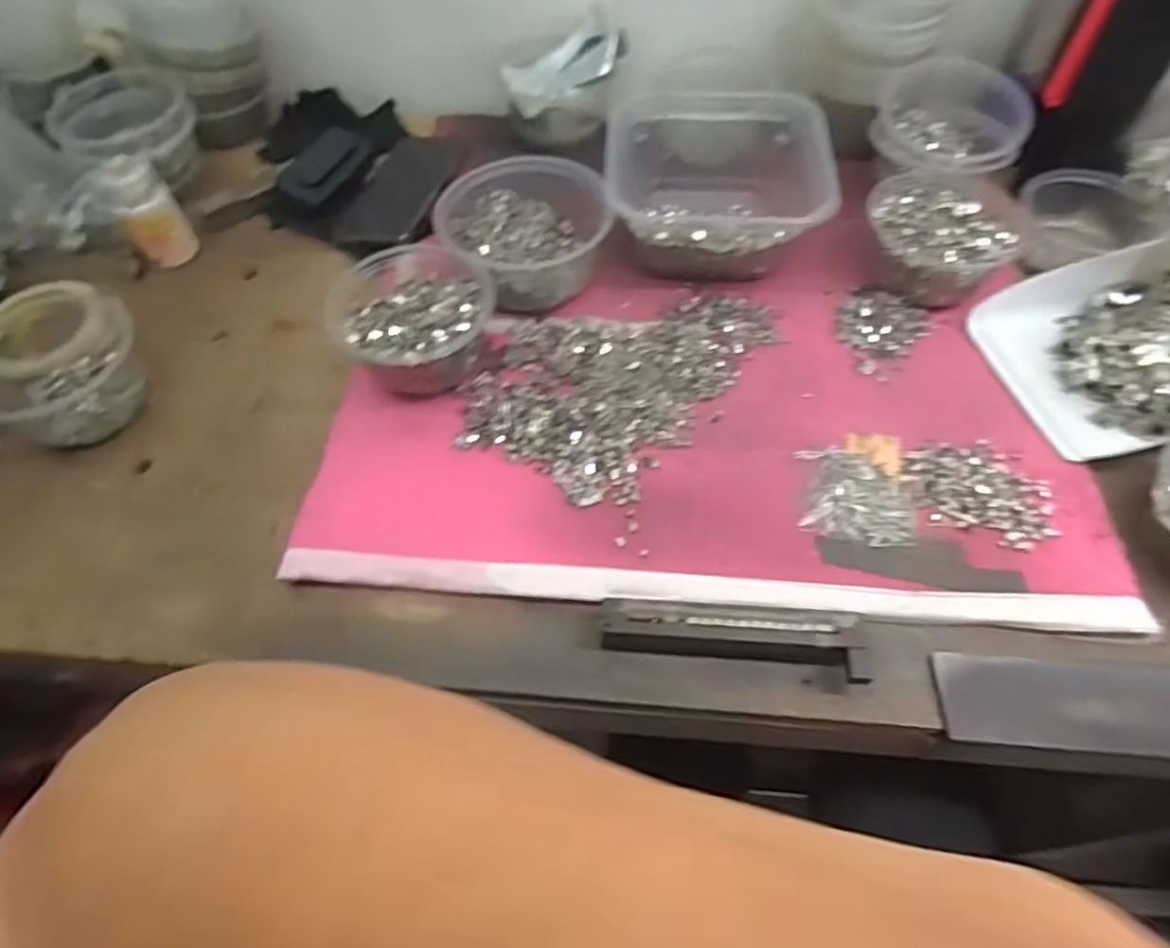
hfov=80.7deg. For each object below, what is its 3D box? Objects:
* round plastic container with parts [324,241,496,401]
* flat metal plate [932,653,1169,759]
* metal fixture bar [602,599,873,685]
[{"bbox_3d":[-0.126,-0.116,0.509,0.113,0.053,0.111,-1,56,1],"label":"round plastic container with parts"},{"bbox_3d":[0.324,0.132,0.385,0.241,0.010,0.049,2,65,6],"label":"flat metal plate"},{"bbox_3d":[0.085,0.095,0.400,0.147,0.028,0.035,5,56,5],"label":"metal fixture bar"}]

